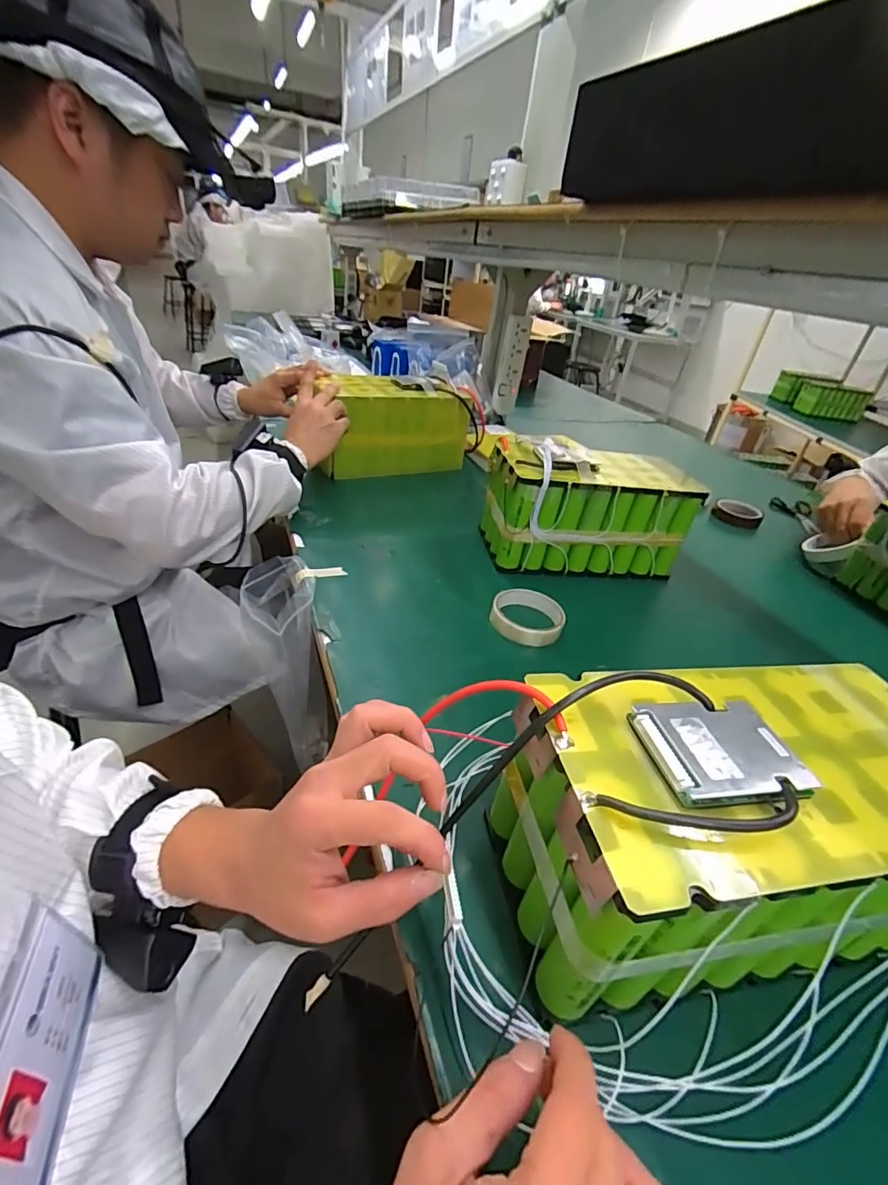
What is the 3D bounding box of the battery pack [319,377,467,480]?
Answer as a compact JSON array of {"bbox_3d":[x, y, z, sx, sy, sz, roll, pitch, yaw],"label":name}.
[{"bbox_3d":[-0.094,-0.314,0.945,0.289,0.164,0.100,-13,40,-27],"label":"battery pack"}]

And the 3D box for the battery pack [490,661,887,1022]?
[{"bbox_3d":[0.185,0.137,0.311,0.276,0.139,0.140,-6,35,-14],"label":"battery pack"}]

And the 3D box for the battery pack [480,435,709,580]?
[{"bbox_3d":[0.212,-0.126,0.737,0.281,0.159,0.132,1,35,-10],"label":"battery pack"}]

